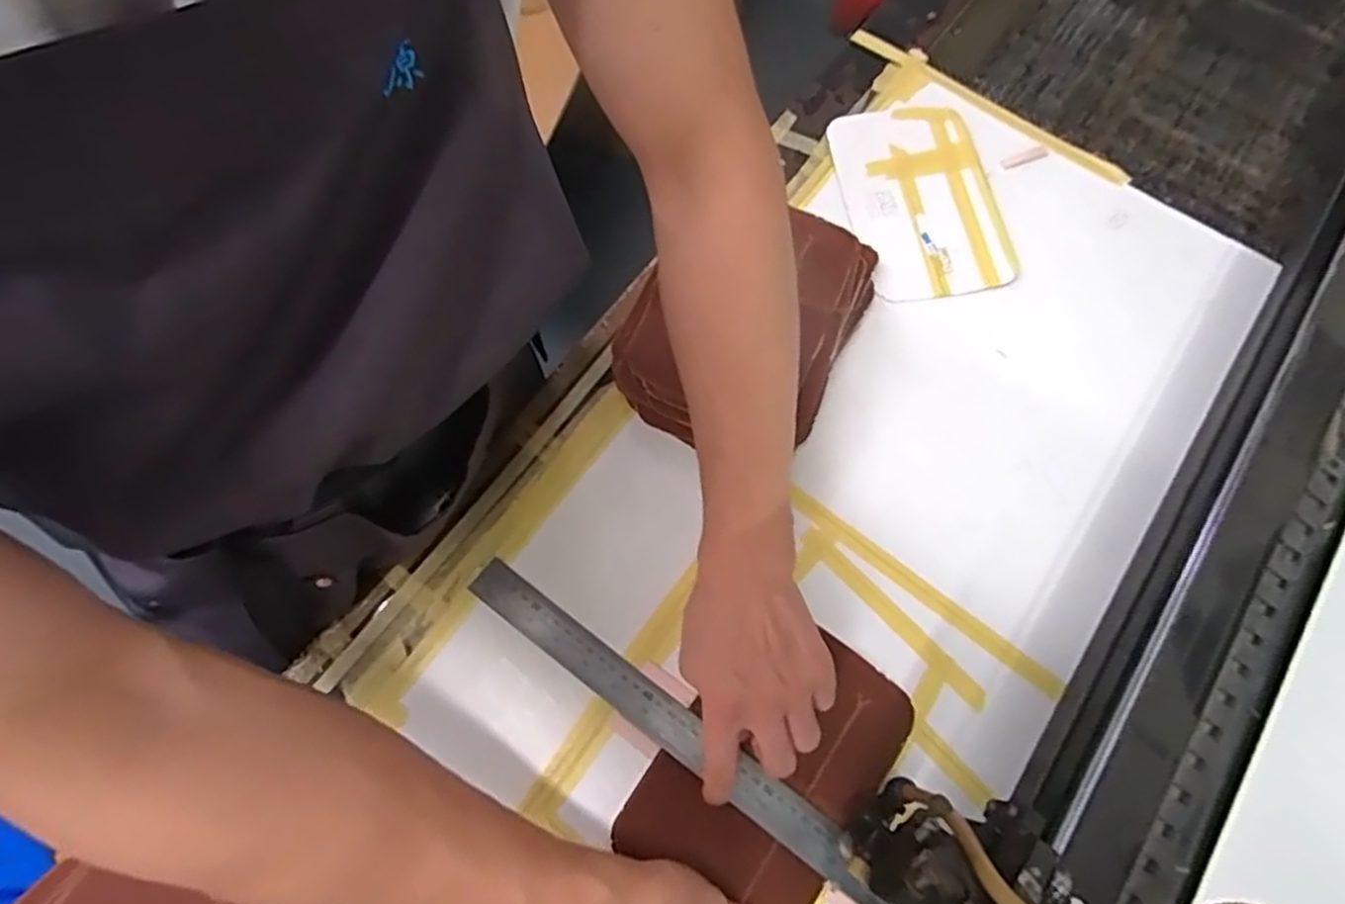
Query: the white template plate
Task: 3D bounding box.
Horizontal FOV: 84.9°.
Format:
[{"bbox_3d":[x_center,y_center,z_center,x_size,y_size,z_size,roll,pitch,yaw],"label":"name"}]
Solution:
[{"bbox_3d":[0.221,-0.226,0.659,0.132,0.010,0.196,-9,70,-4],"label":"white template plate"}]

